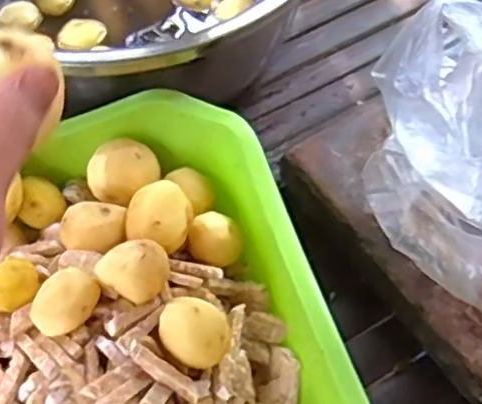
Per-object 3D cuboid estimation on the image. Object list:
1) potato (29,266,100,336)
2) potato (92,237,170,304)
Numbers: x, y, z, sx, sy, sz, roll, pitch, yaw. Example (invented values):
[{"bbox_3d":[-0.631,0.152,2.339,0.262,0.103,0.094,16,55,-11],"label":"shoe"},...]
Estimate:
[{"bbox_3d":[-0.084,0.049,0.323,0.023,0.018,0.033,20,61,16],"label":"potato"},{"bbox_3d":[-0.051,0.034,0.328,0.033,0.021,0.024,-35,61,-17],"label":"potato"}]

